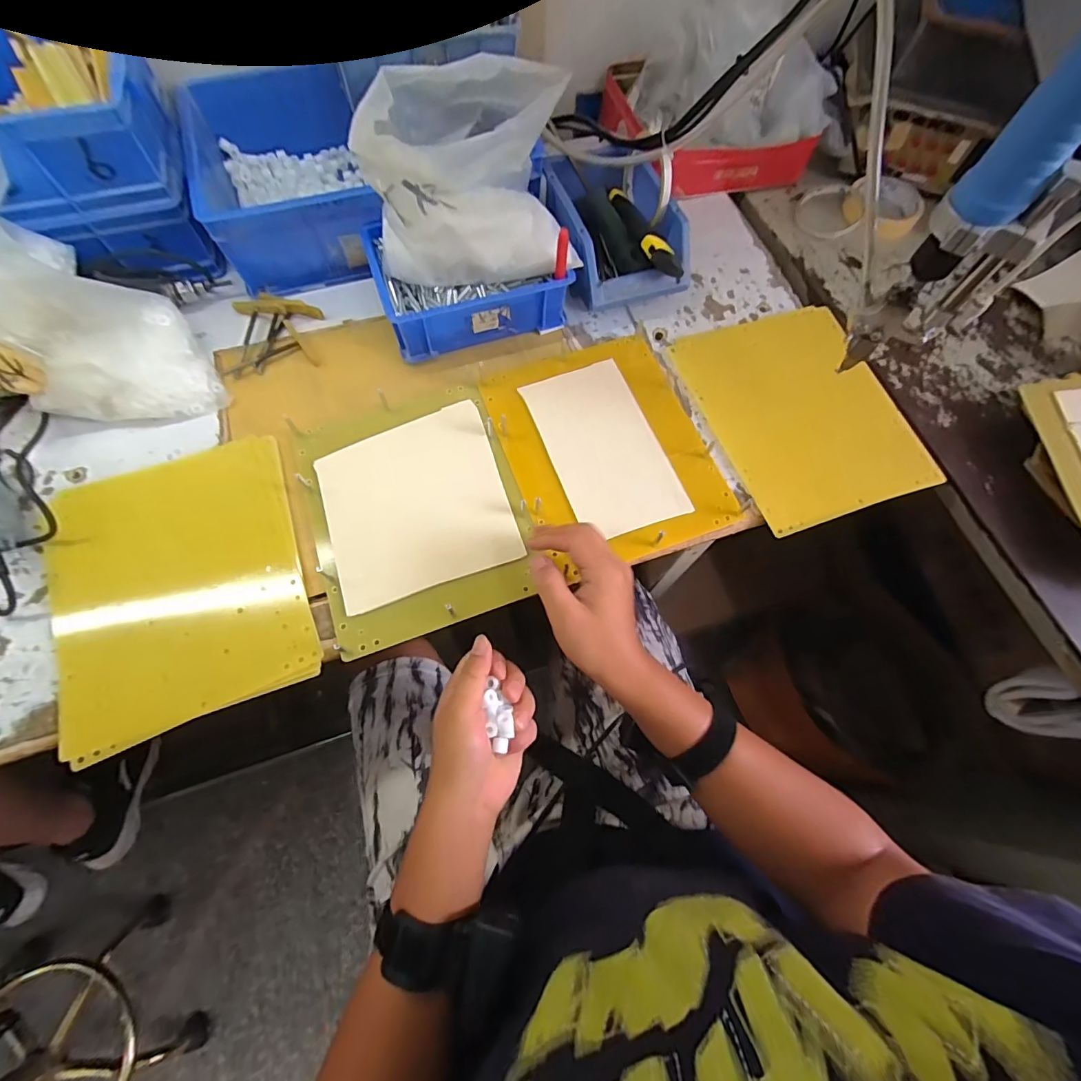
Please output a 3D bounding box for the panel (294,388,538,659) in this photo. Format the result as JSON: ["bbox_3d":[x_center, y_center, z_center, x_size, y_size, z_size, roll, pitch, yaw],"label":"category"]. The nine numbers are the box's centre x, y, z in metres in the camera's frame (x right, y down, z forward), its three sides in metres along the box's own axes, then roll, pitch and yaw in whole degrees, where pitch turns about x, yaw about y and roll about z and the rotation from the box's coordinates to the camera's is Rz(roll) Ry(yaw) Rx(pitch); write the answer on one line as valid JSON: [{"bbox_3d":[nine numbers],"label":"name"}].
[{"bbox_3d":[-0.120,-0.035,0.461,0.190,0.007,0.242,-19,71,-9],"label":"panel"}]

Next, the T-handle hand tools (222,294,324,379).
[{"bbox_3d":[-0.290,-0.226,0.522,0.092,0.020,0.092,-3,69,-4],"label":"T-handle hand tools"}]

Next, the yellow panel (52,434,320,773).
[{"bbox_3d":[-0.317,0.033,0.423,0.198,0.011,0.246,-21,71,-10],"label":"yellow panel"}]

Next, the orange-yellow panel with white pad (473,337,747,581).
[{"bbox_3d":[0.066,-0.100,0.483,0.195,0.028,0.242,-19,71,-9],"label":"orange-yellow panel with white pad"}]

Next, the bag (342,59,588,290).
[{"bbox_3d":[-0.073,-0.341,0.456,0.177,0.146,0.141,-22,71,-11],"label":"bag"}]

